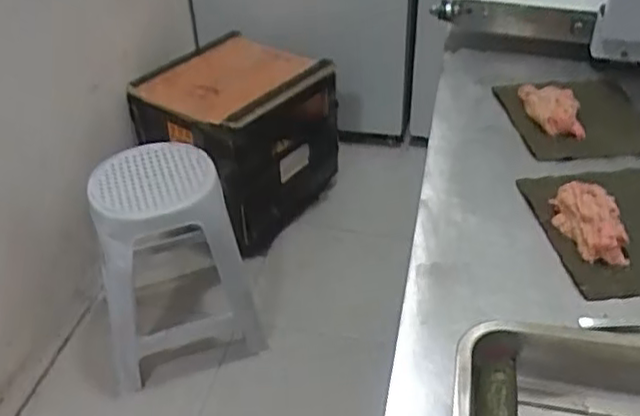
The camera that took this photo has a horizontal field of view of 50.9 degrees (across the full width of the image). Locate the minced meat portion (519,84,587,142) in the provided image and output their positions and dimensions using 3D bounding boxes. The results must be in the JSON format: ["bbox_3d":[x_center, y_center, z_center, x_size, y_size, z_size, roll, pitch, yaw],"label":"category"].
[{"bbox_3d":[0.303,-0.131,0.877,0.057,0.031,0.119,-9,38,-6],"label":"minced meat portion"}]

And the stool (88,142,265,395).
[{"bbox_3d":[-0.348,0.131,1.541,0.350,0.456,0.299,-11,39,-11],"label":"stool"}]

